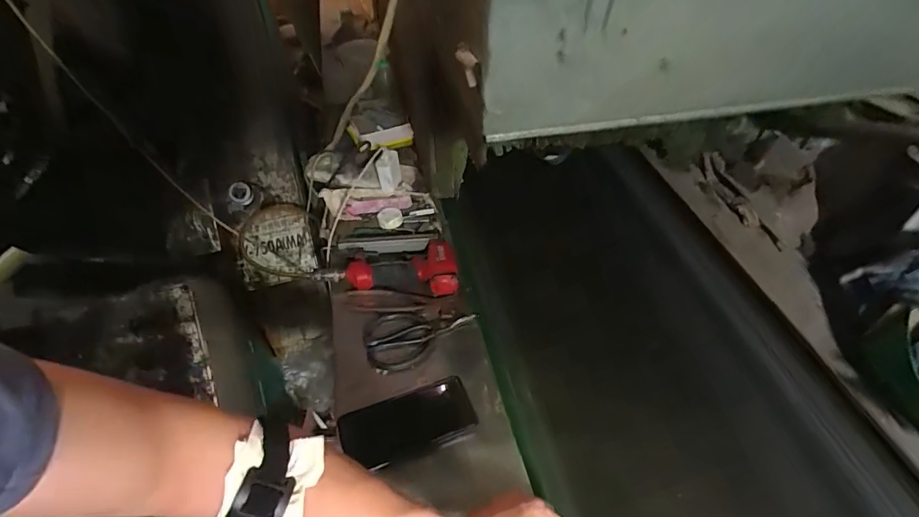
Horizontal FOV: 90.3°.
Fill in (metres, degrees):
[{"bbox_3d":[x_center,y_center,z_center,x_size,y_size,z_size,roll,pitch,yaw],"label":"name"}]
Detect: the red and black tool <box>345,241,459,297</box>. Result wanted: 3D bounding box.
[{"bbox_3d":[-0.088,0.011,0.792,0.180,0.055,0.122,0,28,8],"label":"red and black tool"}]

